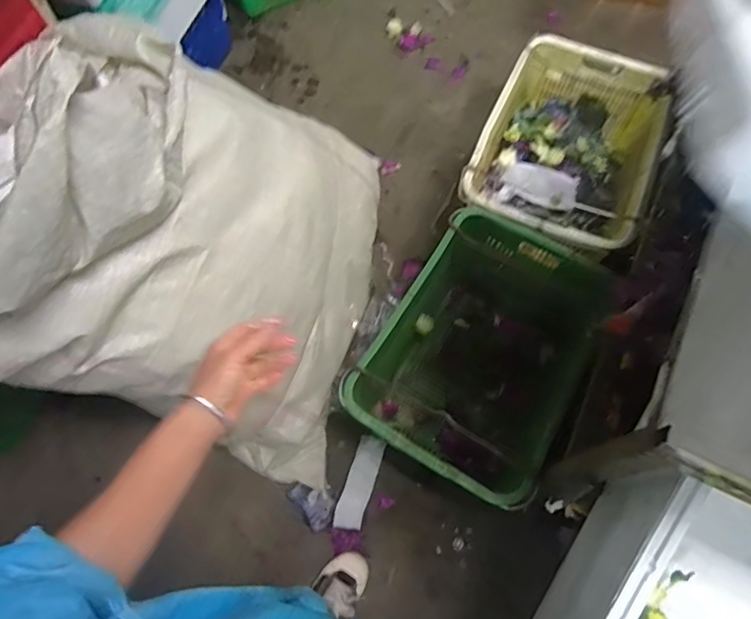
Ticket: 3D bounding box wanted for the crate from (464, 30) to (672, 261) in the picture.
[{"bbox_3d":[0.493,-0.425,1.470,0.384,0.233,0.604,22,70,9],"label":"crate"}]

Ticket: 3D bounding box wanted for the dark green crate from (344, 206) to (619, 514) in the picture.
[{"bbox_3d":[0.253,0.097,1.285,0.419,0.288,0.629,28,71,11],"label":"dark green crate"}]

